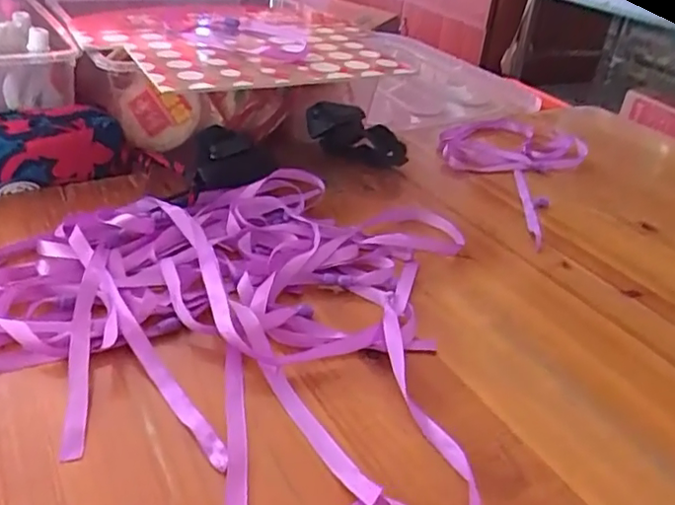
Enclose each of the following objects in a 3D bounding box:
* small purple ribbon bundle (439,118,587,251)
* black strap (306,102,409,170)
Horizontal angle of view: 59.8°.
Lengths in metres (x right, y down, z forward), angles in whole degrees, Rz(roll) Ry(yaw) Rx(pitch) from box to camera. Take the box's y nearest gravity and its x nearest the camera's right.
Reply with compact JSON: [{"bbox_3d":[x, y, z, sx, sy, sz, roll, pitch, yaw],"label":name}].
[{"bbox_3d":[0.163,-0.092,0.588,0.141,0.014,0.260,20,36,23],"label":"small purple ribbon bundle"},{"bbox_3d":[0.021,-0.110,0.578,0.102,0.044,0.036,29,38,11],"label":"black strap"}]

